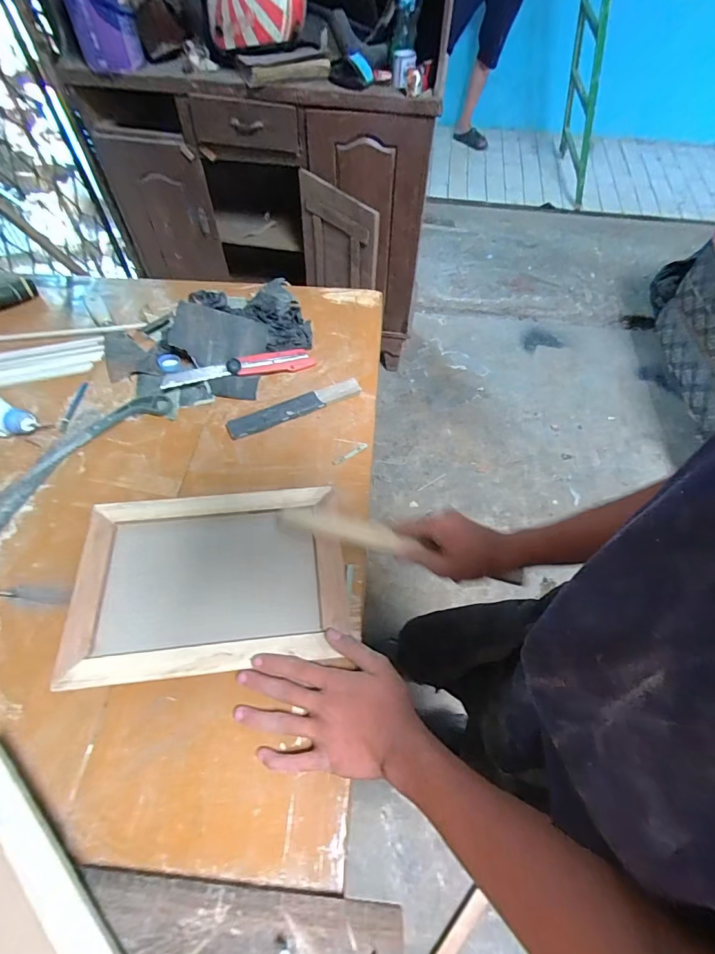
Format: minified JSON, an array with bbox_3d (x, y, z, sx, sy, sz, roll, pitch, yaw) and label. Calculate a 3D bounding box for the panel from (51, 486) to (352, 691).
[{"bbox_3d":[-0.167,0.111,0.496,0.294,0.010,0.207,-5,58,-4],"label":"panel"}]

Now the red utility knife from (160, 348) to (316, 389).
[{"bbox_3d":[-0.182,-0.170,0.669,0.226,0.031,0.035,-15,59,-10],"label":"red utility knife"}]

